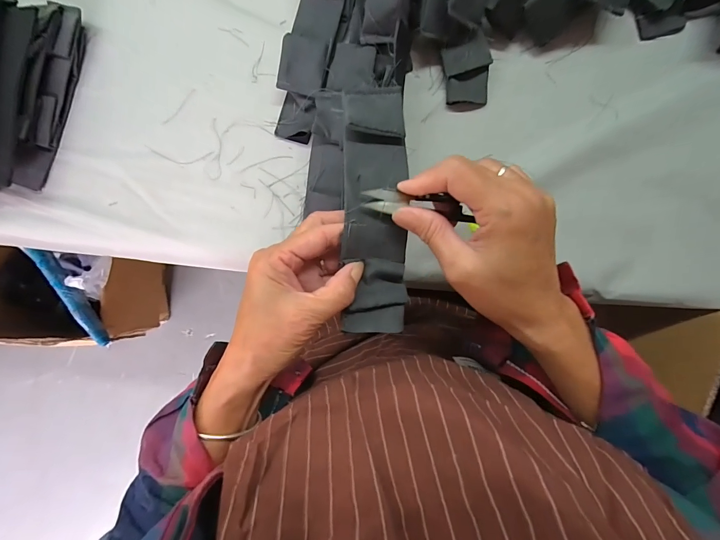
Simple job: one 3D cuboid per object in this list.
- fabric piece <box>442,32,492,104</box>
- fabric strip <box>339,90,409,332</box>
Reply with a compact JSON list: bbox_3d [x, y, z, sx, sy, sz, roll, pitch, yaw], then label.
[{"bbox_3d":[0.108,-0.202,0.346,0.045,0.013,0.060,-4,108,-3],"label":"fabric piece"},{"bbox_3d":[0.011,-0.049,0.244,0.044,0.029,0.184,-1,84,4],"label":"fabric strip"}]

